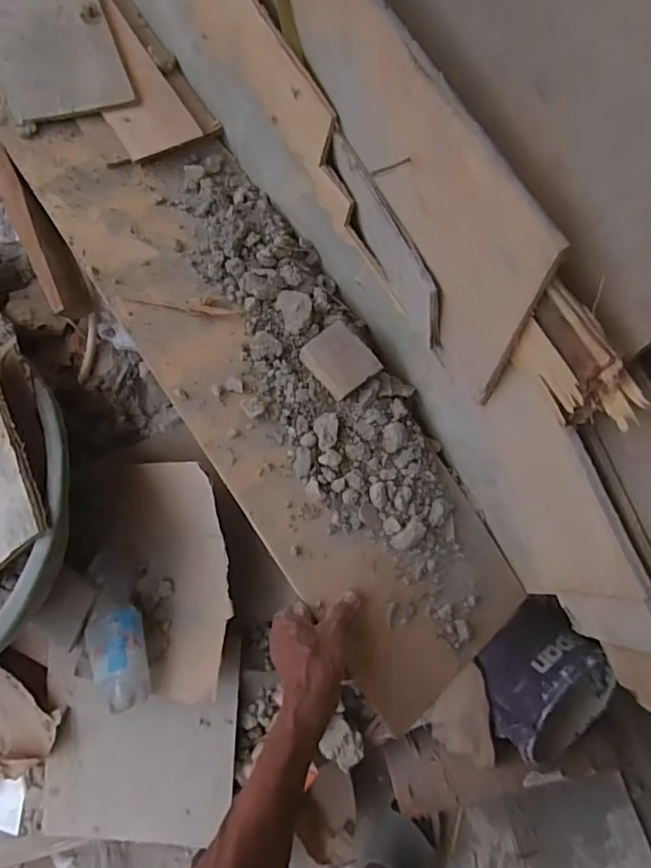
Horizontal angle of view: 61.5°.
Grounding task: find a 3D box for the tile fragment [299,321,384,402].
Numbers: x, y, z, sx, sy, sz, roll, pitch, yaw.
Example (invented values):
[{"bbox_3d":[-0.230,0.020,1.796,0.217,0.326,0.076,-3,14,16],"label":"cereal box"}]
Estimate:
[{"bbox_3d":[0.016,-0.083,0.626,0.065,0.021,0.074,-43,97,8],"label":"tile fragment"}]

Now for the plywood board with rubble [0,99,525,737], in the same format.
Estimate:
[{"bbox_3d":[-0.080,-0.114,0.640,0.254,0.058,0.858,-31,82,-24],"label":"plywood board with rubble"}]

